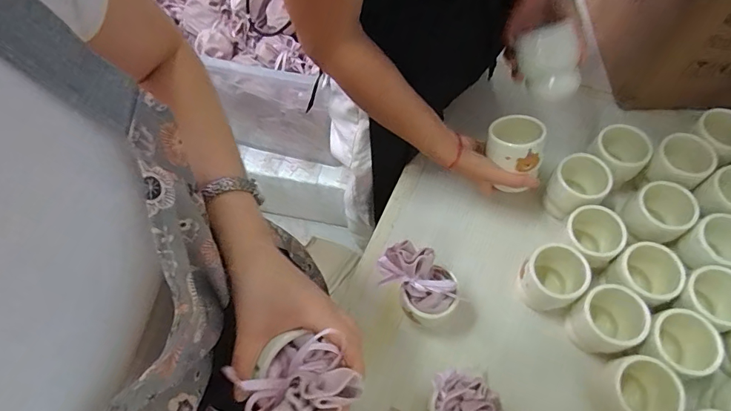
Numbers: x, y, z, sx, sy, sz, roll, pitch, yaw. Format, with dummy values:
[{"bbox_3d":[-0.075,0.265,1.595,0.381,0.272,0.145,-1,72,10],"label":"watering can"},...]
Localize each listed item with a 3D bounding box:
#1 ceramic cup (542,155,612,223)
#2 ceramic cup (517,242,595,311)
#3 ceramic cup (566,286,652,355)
[{"bbox_3d":[0.310,-0.024,0.630,0.069,0.087,0.075,-2,62,3],"label":"ceramic cup"},{"bbox_3d":[0.250,0.098,0.575,0.074,0.084,0.068,-2,62,3],"label":"ceramic cup"},{"bbox_3d":[0.305,0.144,0.543,0.083,0.069,0.079,-27,64,-10],"label":"ceramic cup"}]

